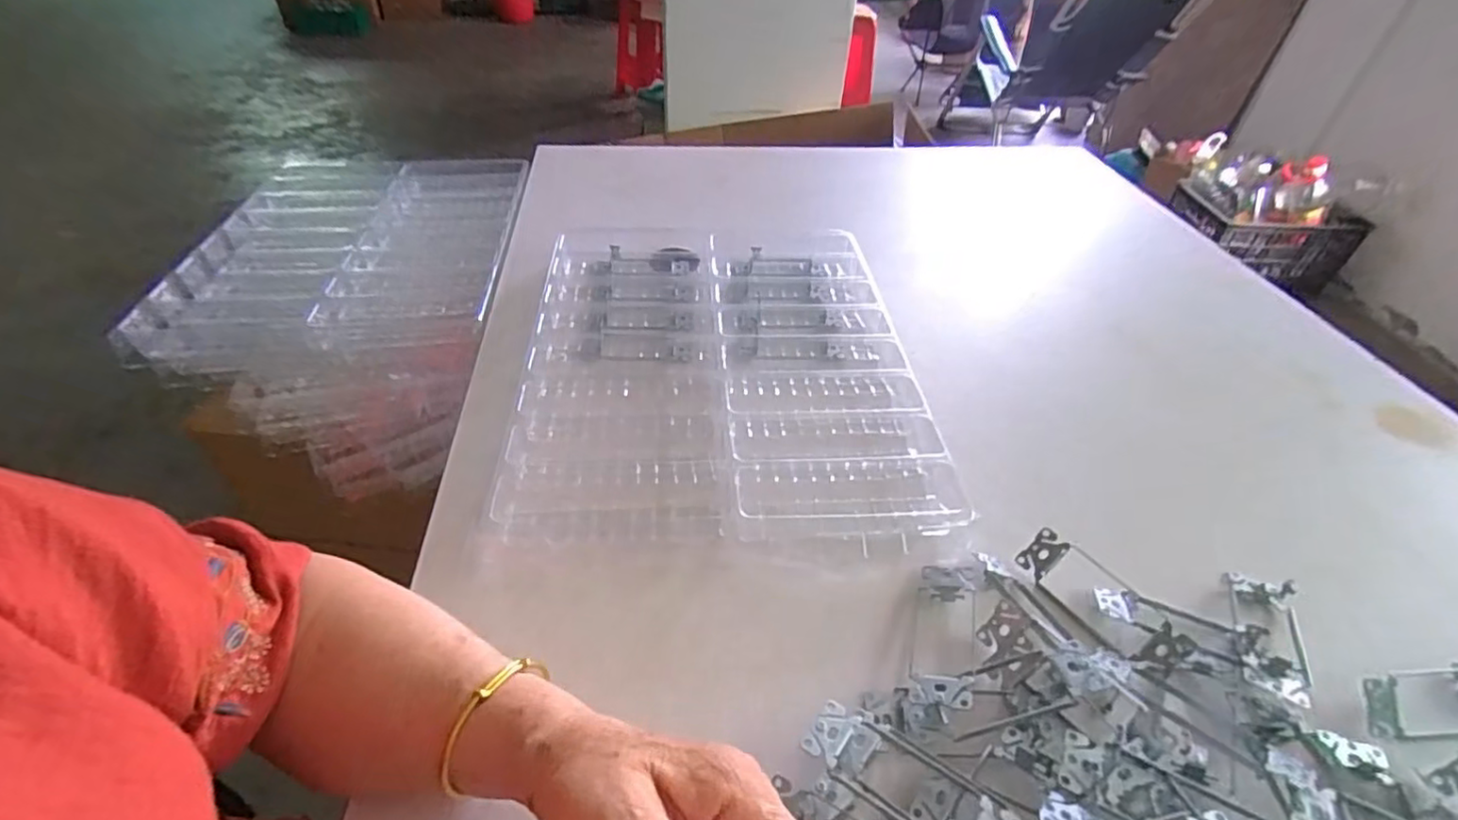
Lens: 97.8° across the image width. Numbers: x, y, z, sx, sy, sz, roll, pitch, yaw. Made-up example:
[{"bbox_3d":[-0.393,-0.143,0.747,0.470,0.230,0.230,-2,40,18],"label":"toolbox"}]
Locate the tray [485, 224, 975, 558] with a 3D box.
[{"bbox_3d":[-0.008,-0.052,0.590,0.343,0.034,0.416,0,42,-1],"label":"tray"}]

